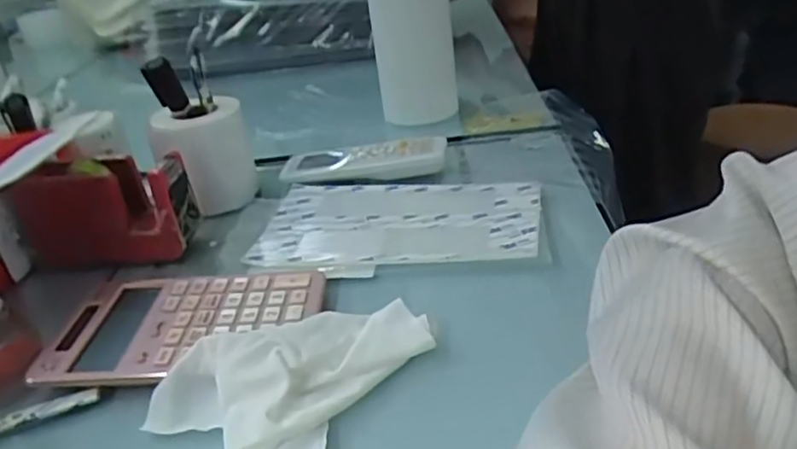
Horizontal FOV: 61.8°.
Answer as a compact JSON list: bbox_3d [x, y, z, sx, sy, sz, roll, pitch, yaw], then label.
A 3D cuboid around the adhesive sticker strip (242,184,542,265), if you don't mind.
[{"bbox_3d":[-0.001,-0.004,0.557,0.230,0.006,0.127,-1,30,15],"label":"adhesive sticker strip"}]

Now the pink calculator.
[{"bbox_3d":[-0.146,0.065,0.452,0.178,0.009,0.108,-3,29,5],"label":"pink calculator"}]

